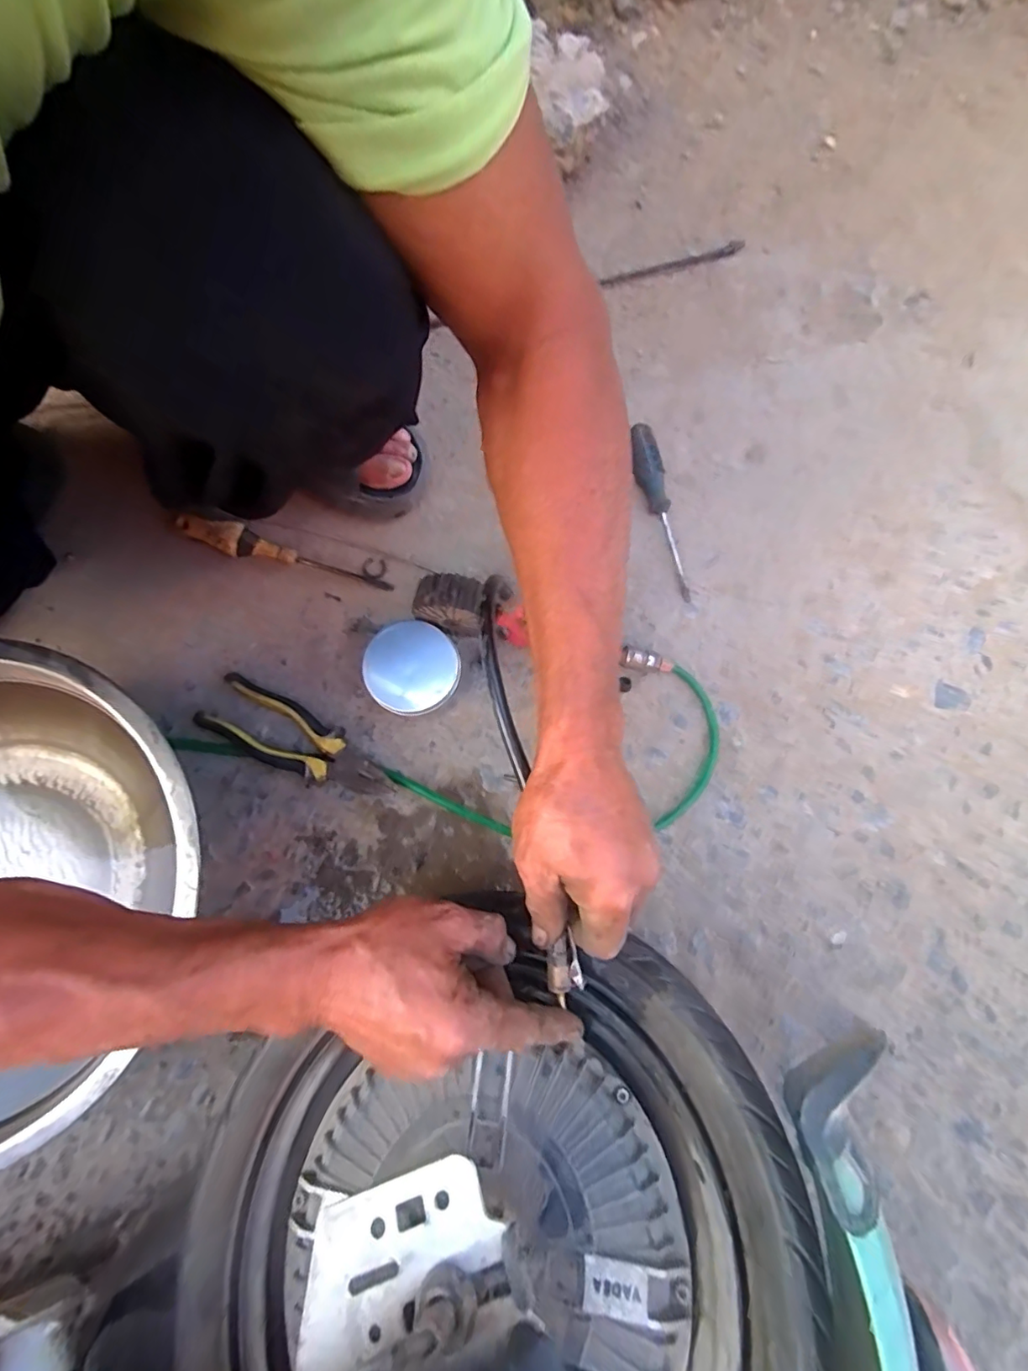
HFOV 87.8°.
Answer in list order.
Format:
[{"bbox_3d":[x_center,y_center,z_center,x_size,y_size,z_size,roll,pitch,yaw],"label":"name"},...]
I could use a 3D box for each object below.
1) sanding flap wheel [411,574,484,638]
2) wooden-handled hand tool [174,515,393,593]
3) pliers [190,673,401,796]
[{"bbox_3d":[-0.057,-0.071,0.469,0.058,0.060,0.035,6,79,-1],"label":"sanding flap wheel"},{"bbox_3d":[-0.219,-0.128,0.517,0.196,0.036,0.026,11,78,1],"label":"wooden-handled hand tool"},{"bbox_3d":[-0.196,0.052,0.491,0.187,0.029,0.058,25,79,4],"label":"pliers"}]

